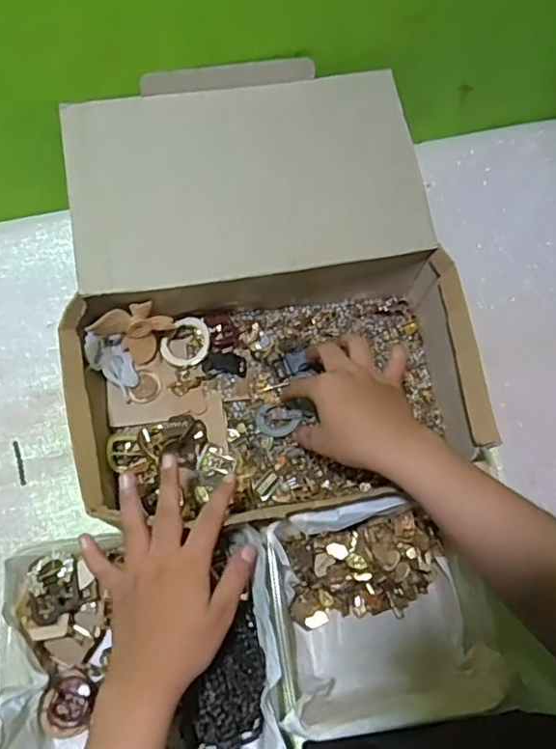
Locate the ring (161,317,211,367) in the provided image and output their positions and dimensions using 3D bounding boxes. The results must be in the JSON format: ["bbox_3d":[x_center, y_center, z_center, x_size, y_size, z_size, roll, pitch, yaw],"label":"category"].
[{"bbox_3d":[-0.091,-0.031,0.591,0.049,0.010,0.049,0,86,2],"label":"ring"}]

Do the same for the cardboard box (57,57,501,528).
[{"bbox_3d":[-0.018,-0.072,0.546,0.327,0.136,0.376,-11,70,-6],"label":"cardboard box"}]

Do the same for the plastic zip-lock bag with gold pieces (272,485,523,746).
[{"bbox_3d":[0.082,0.191,0.496,0.168,0.083,0.156,-8,70,-5],"label":"plastic zip-lock bag with gold pieces"}]

